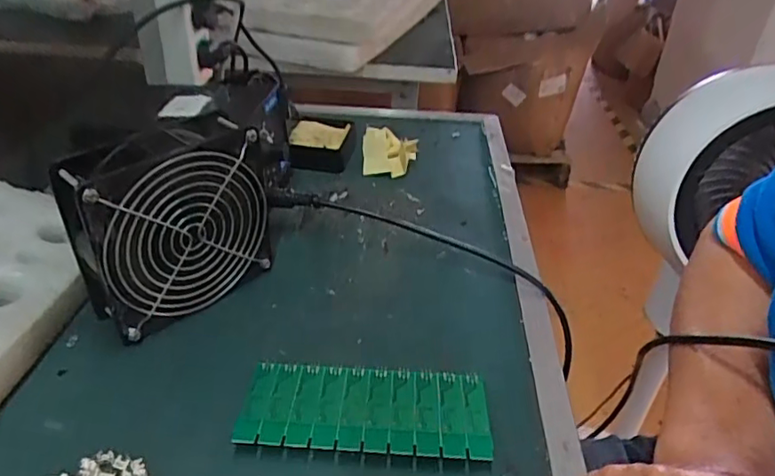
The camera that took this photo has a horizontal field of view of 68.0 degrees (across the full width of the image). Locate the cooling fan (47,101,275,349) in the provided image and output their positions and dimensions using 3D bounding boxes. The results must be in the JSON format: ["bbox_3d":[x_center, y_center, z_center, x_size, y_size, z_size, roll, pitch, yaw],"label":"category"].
[{"bbox_3d":[-0.137,-0.009,0.378,0.047,0.123,0.121,30,43,35],"label":"cooling fan"}]

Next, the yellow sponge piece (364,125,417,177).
[{"bbox_3d":[0.003,-0.089,0.582,0.053,0.025,0.060,3,34,0],"label":"yellow sponge piece"}]

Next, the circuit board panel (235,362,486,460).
[{"bbox_3d":[-0.012,0.098,0.330,0.136,0.008,0.061,4,34,0],"label":"circuit board panel"}]

